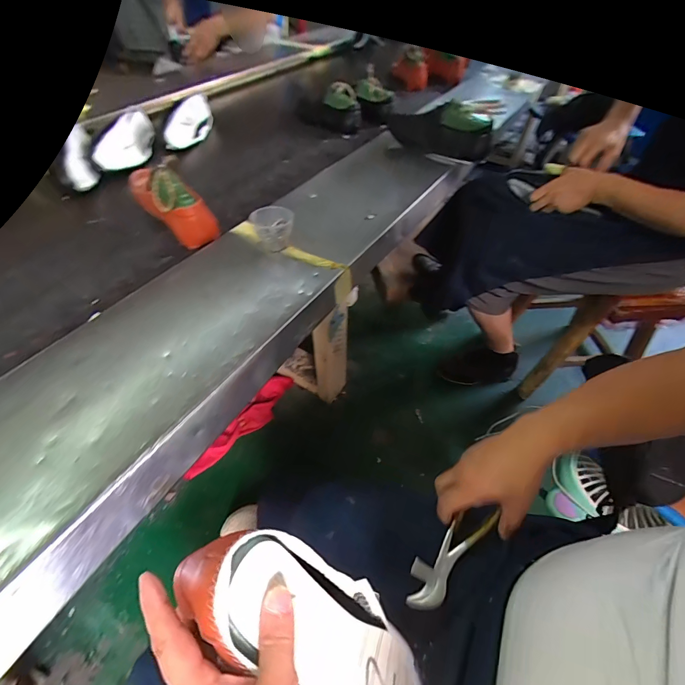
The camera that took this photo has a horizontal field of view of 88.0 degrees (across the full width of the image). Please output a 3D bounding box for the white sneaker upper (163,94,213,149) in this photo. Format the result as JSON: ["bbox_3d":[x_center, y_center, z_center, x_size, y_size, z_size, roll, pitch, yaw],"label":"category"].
[{"bbox_3d":[-0.404,-0.575,0.922,0.070,0.071,0.216,0,50,0],"label":"white sneaker upper"}]

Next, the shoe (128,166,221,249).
[{"bbox_3d":[-0.326,-0.282,0.657,0.077,0.102,0.260,-33,57,-25],"label":"shoe"}]

